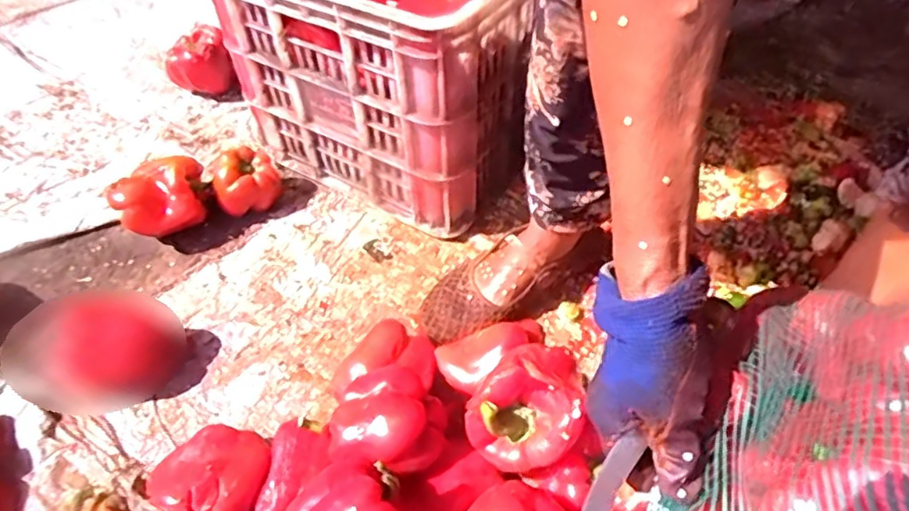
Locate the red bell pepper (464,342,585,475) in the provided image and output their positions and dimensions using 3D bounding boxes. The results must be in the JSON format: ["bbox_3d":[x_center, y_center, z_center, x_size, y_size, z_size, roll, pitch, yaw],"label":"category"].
[{"bbox_3d":[0.066,0.129,0.519,0.079,0.086,0.094,33,58,24],"label":"red bell pepper"}]

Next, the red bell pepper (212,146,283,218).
[{"bbox_3d":[-0.266,-0.096,0.792,0.081,0.083,0.070,-23,54,-18],"label":"red bell pepper"}]

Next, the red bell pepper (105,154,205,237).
[{"bbox_3d":[-0.354,-0.062,0.764,0.110,0.090,0.072,-28,56,-21],"label":"red bell pepper"}]

